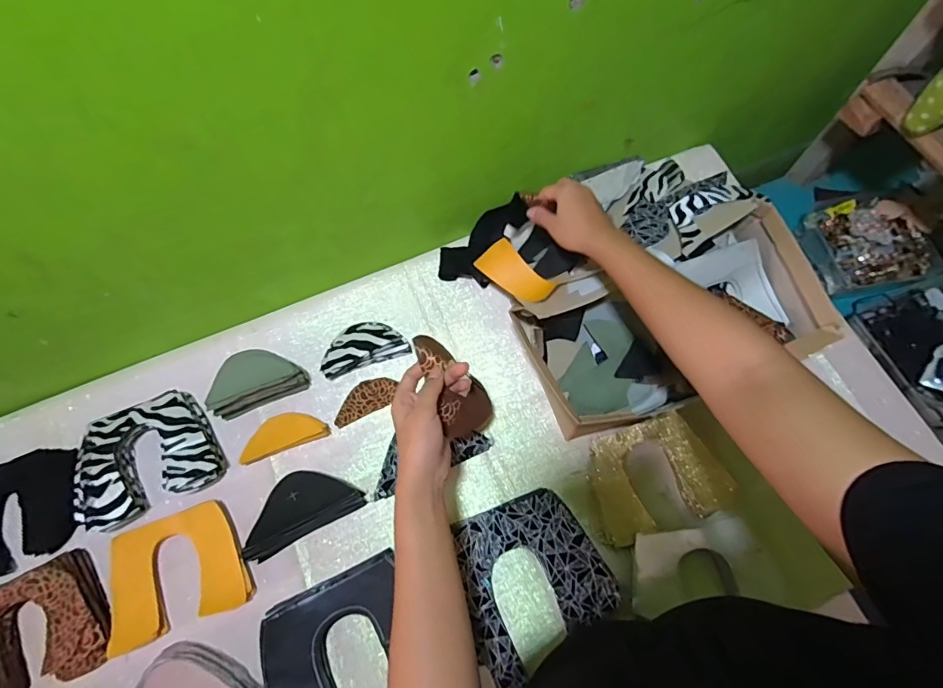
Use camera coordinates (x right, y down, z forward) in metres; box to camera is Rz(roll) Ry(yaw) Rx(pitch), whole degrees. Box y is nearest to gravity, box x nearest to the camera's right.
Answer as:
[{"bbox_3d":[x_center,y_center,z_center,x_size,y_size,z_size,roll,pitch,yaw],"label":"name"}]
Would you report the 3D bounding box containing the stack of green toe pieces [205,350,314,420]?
[{"bbox_3d":[-0.280,0.048,0.601,0.120,0.069,0.054,-21,69,-6],"label":"stack of green toe pieces"}]

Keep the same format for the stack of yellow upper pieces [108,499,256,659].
[{"bbox_3d":[-0.345,0.264,0.539,0.154,0.018,0.123,-22,70,-6],"label":"stack of yellow upper pieces"}]

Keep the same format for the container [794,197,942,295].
[{"bbox_3d":[0.641,-0.161,0.750,0.165,0.052,0.150,-10,69,-2],"label":"container"}]

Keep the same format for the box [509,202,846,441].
[{"bbox_3d":[0.237,-0.018,0.579,0.340,0.108,0.183,-20,69,-6],"label":"box"}]

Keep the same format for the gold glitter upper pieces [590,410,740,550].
[{"bbox_3d":[0.220,0.155,0.556,0.159,0.024,0.121,-18,69,-5],"label":"gold glitter upper pieces"}]

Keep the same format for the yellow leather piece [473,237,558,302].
[{"bbox_3d":[0.057,-0.089,0.595,0.097,0.006,0.048,43,102,4],"label":"yellow leather piece"}]

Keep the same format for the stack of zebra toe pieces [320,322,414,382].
[{"bbox_3d":[-0.148,0.004,0.630,0.119,0.035,0.056,-22,70,-6],"label":"stack of zebra toe pieces"}]

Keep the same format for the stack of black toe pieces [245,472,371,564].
[{"bbox_3d":[-0.209,0.195,0.561,0.135,0.027,0.071,-29,70,-9],"label":"stack of black toe pieces"}]

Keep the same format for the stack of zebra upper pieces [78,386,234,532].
[{"bbox_3d":[-0.405,0.141,0.580,0.164,0.052,0.133,-25,70,-7],"label":"stack of zebra upper pieces"}]

